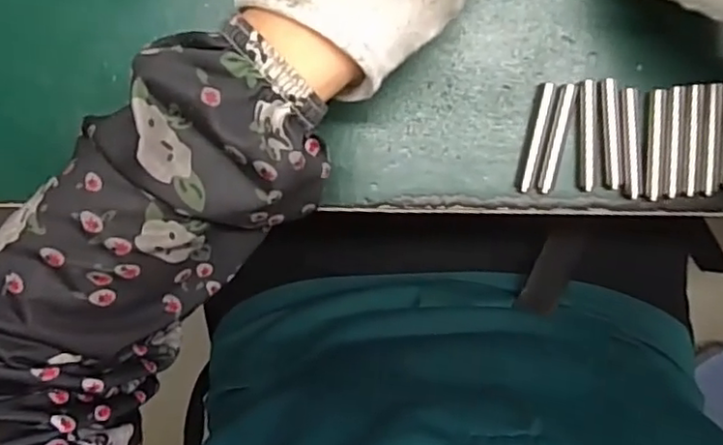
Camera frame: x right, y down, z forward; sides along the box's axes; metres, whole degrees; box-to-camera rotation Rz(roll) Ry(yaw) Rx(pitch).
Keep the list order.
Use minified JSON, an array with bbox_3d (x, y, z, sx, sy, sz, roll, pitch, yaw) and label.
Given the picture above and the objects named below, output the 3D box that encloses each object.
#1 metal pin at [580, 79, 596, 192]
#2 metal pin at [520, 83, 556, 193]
[{"bbox_3d":[0.101,-0.038,0.285,0.007,0.004,0.048,-2,97,6],"label":"metal pin"},{"bbox_3d":[0.079,-0.038,0.289,0.005,0.005,0.048,12,98,4],"label":"metal pin"}]

